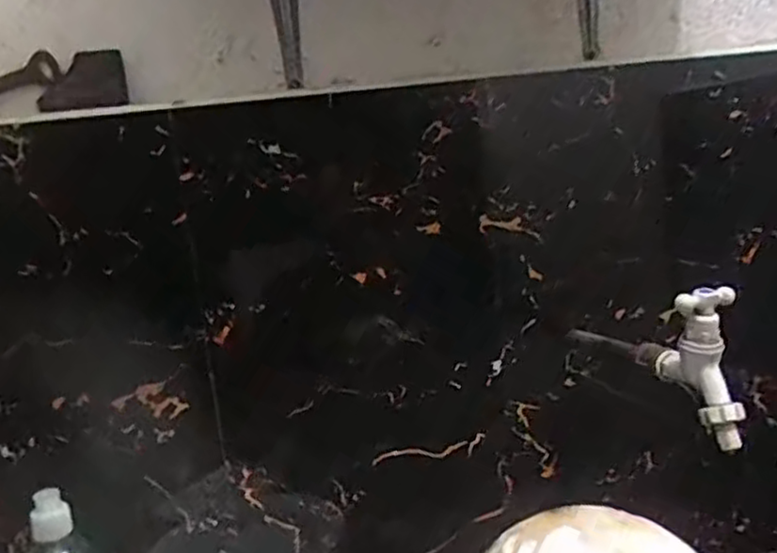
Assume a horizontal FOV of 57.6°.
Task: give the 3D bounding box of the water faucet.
[{"bbox_3d":[0.233,0.056,0.652,0.044,0.113,0.254,-8,9,-11],"label":"water faucet"}]

